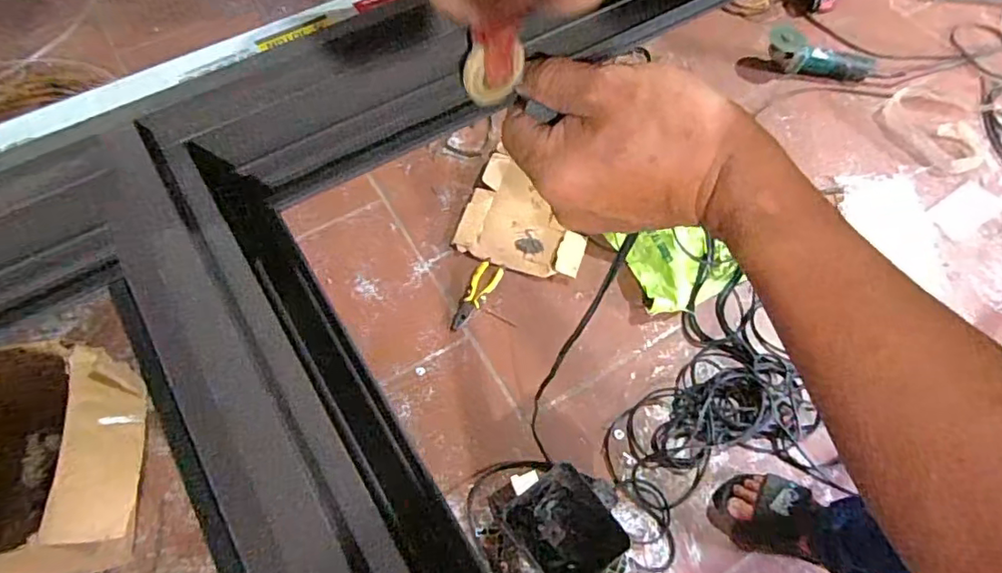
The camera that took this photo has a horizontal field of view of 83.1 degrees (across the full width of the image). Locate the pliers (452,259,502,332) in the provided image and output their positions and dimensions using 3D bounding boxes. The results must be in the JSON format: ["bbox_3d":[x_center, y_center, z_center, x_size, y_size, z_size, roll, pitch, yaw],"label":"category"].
[{"bbox_3d":[-0.051,0.021,1.206,0.057,0.015,0.168,22,64,10],"label":"pliers"}]

